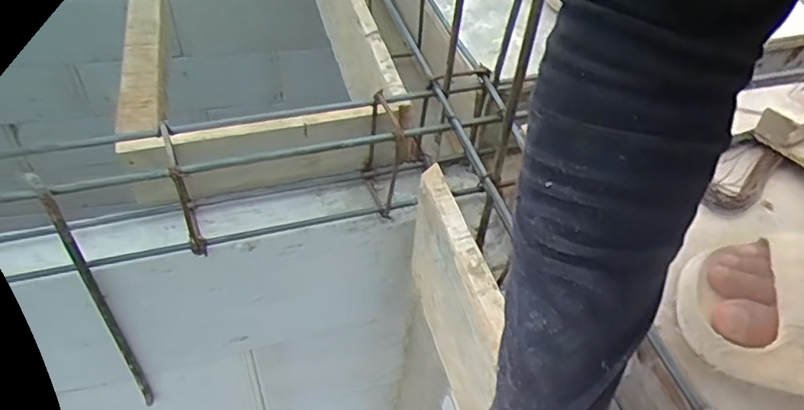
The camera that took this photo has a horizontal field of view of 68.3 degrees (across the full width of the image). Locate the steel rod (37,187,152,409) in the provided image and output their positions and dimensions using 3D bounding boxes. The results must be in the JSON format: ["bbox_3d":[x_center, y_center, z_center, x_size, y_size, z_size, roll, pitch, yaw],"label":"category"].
[{"bbox_3d":[-0.300,0.120,0.609,0.012,0.364,0.015,-32,57,-31],"label":"steel rod"}]

